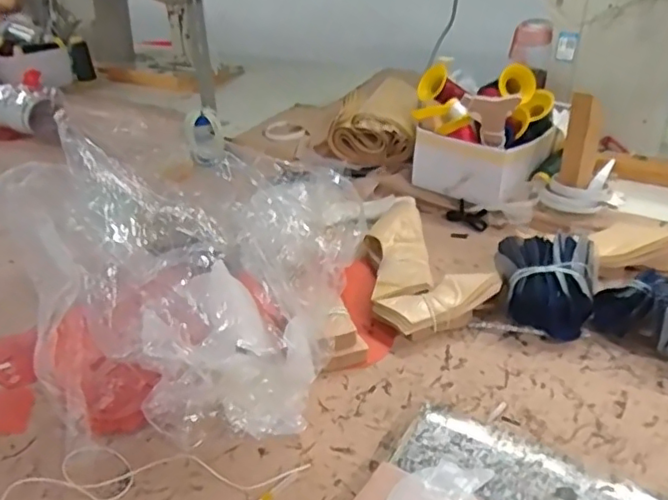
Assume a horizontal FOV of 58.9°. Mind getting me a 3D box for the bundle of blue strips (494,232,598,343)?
[{"bbox_3d":[0.247,0.038,0.688,0.110,0.069,0.107,4,32,12],"label":"bundle of blue strips"}]

